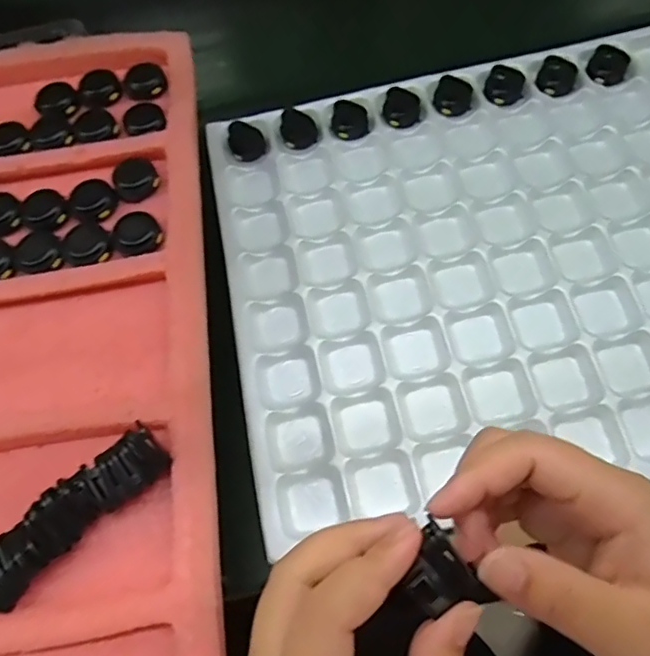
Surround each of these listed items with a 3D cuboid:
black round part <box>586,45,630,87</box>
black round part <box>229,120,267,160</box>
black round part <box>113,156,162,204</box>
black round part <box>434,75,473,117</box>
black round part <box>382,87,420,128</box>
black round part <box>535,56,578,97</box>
[{"bbox_3d":[0.237,-0.220,0.474,0.032,0.015,0.035,-2,63,4],"label":"black round part"},{"bbox_3d":[-0.065,-0.158,0.474,0.029,0.024,0.024,-12,63,-1],"label":"black round part"},{"bbox_3d":[-0.128,-0.101,0.382,0.029,0.008,0.031,-2,63,4],"label":"black round part"},{"bbox_3d":[0.107,-0.193,0.472,0.031,0.018,0.027,8,64,9],"label":"black round part"},{"bbox_3d":[0.064,-0.184,0.472,0.029,0.018,0.024,8,64,9],"label":"black round part"},{"bbox_3d":[0.195,-0.211,0.476,0.031,0.020,0.031,-2,63,4],"label":"black round part"}]

